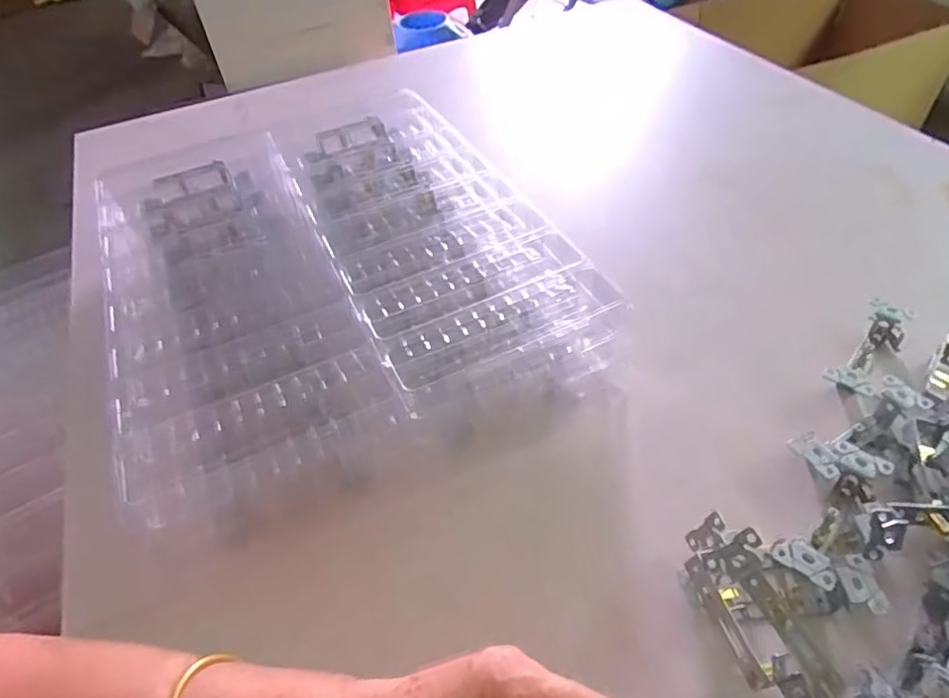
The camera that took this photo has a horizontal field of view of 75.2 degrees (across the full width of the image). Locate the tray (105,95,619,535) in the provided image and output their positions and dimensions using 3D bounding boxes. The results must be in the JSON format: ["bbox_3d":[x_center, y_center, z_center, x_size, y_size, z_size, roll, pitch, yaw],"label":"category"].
[{"bbox_3d":[-0.125,-0.075,0.551,0.353,0.071,0.438,-21,48,-13],"label":"tray"}]

